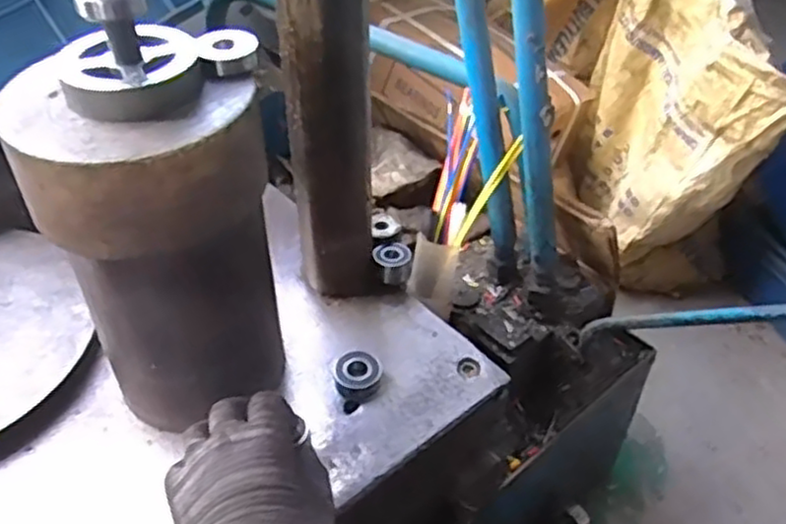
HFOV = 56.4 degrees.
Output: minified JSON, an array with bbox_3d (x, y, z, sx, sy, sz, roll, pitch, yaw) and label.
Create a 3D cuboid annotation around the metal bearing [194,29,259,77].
[{"bbox_3d":[-0.102,-0.130,0.454,0.035,0.018,0.029,-4,42,-4],"label":"metal bearing"}]

